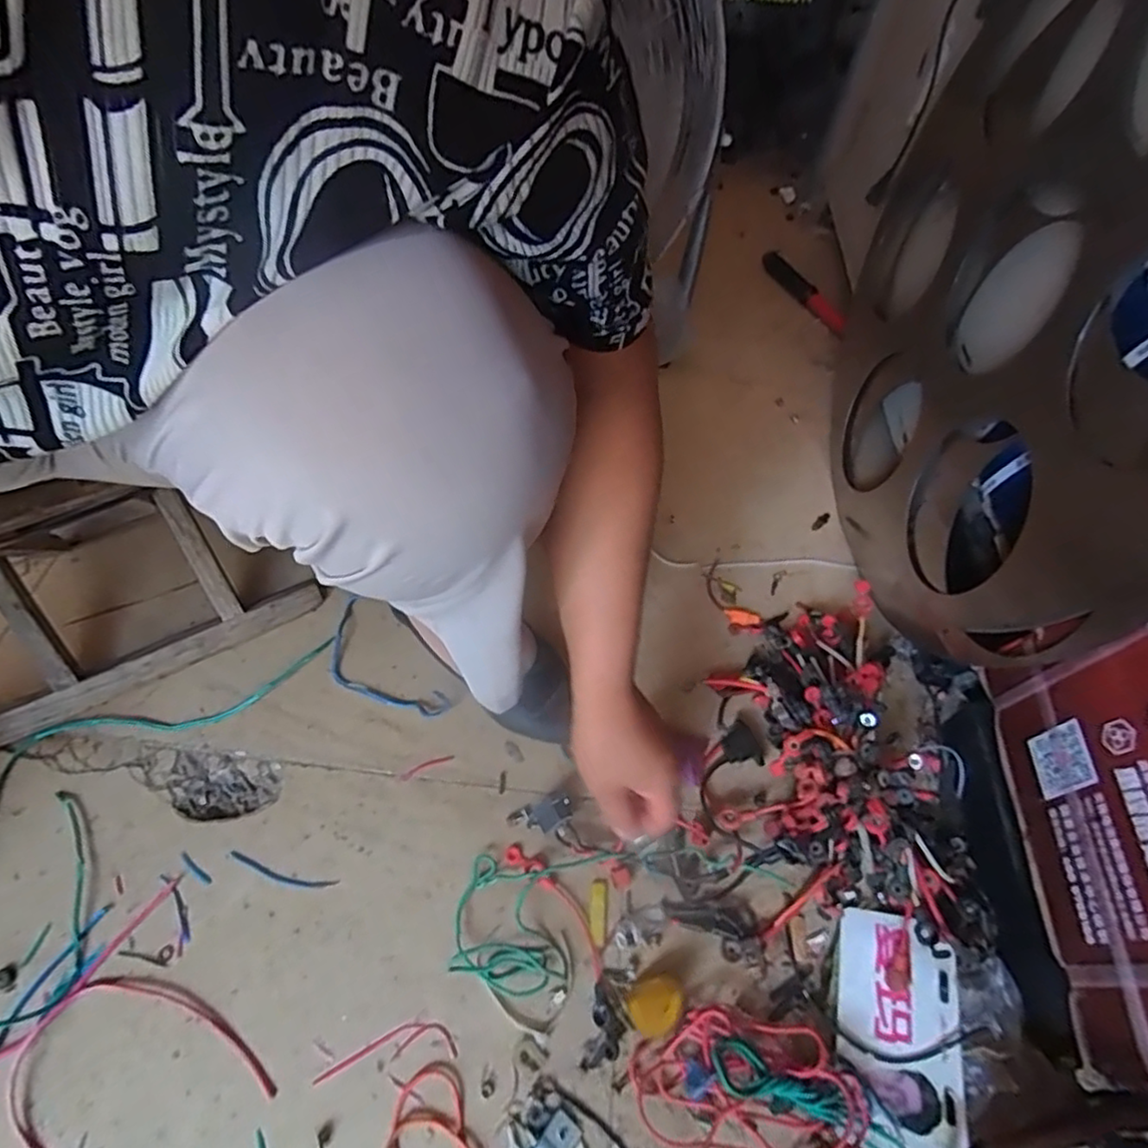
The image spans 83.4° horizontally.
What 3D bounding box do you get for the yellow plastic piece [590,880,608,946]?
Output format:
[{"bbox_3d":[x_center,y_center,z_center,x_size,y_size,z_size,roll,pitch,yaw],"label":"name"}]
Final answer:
[{"bbox_3d":[0.020,0.275,0.523,0.013,0.004,0.047,5,55,-2],"label":"yellow plastic piece"}]

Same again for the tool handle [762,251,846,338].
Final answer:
[{"bbox_3d":[0.369,-0.453,1.028,0.028,0.017,0.235,-16,59,-14],"label":"tool handle"}]

